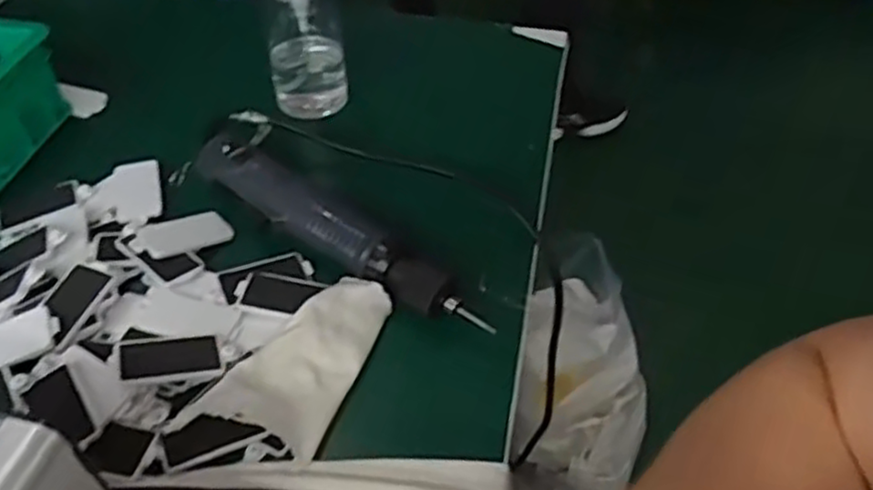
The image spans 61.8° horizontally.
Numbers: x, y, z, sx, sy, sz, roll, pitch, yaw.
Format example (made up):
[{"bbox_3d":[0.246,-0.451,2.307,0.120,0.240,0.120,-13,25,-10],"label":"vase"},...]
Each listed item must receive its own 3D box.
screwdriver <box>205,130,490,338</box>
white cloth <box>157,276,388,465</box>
[{"bbox_3d":[-0.070,-0.015,0.513,0.254,0.032,0.043,29,56,24],"label":"screwdriver"},{"bbox_3d":[-0.086,0.065,0.447,0.074,0.030,0.124,16,51,15],"label":"white cloth"}]

